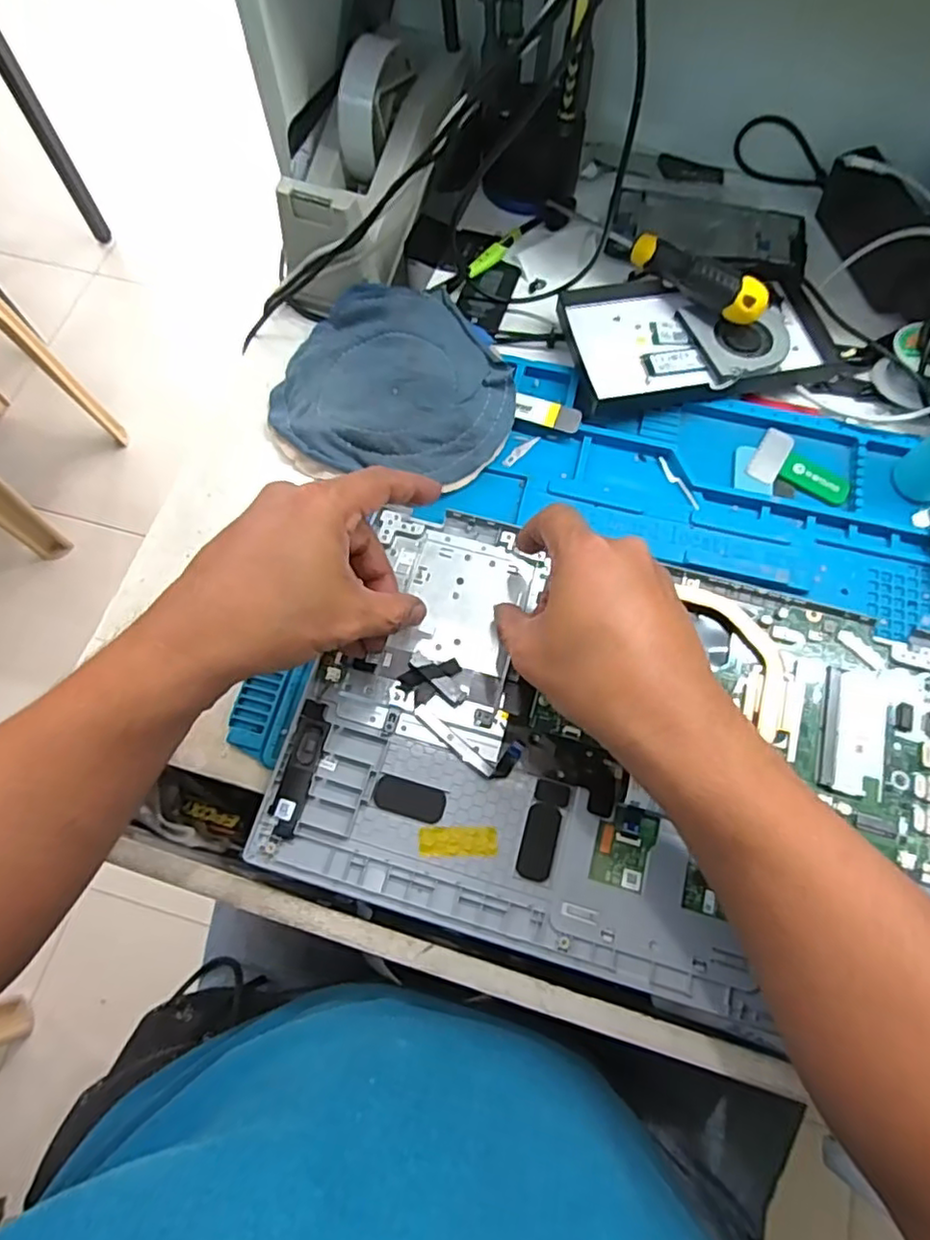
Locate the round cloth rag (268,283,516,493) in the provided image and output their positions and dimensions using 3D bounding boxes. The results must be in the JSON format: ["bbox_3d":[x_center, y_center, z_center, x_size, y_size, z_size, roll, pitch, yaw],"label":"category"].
[{"bbox_3d":[-0.049,-0.165,0.448,0.162,0.026,0.140,7,69,3],"label":"round cloth rag"}]

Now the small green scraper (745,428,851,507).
[{"bbox_3d":[0.230,-0.103,0.438,0.065,0.004,0.046,28,72,10],"label":"small green scraper"}]

